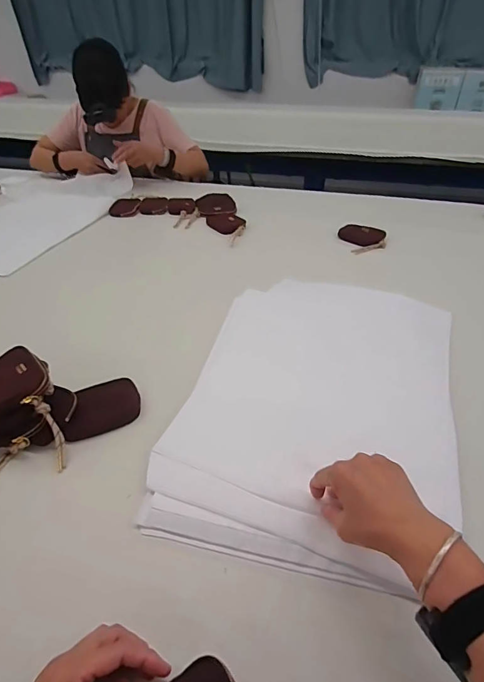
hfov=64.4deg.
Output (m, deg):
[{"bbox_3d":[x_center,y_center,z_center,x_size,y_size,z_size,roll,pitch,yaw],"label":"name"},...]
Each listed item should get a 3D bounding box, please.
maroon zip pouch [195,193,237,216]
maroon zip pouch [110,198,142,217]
[{"bbox_3d":[-0.085,-0.432,1.209,0.122,0.015,0.177,-3,39,-4],"label":"maroon zip pouch"},{"bbox_3d":[-0.366,-0.420,1.210,0.086,0.014,0.122,-2,39,-2],"label":"maroon zip pouch"}]

